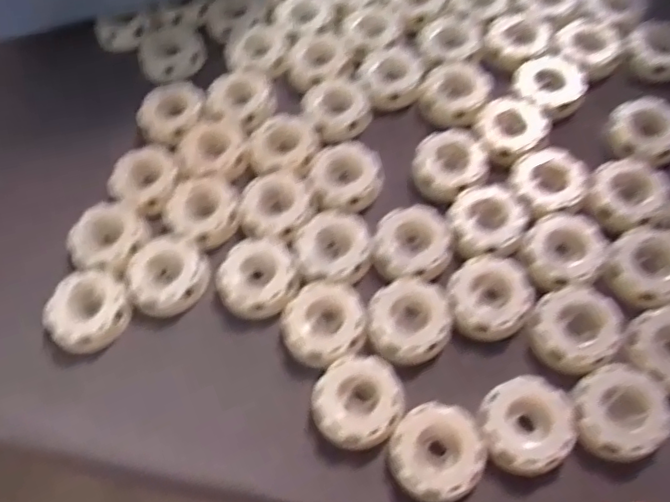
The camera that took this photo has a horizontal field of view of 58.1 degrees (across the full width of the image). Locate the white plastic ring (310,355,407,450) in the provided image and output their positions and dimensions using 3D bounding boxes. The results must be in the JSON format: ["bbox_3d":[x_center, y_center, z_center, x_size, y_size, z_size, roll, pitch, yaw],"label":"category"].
[{"bbox_3d":[0.017,0.114,0.461,0.067,0.017,0.067,-2,59,3],"label":"white plastic ring"}]

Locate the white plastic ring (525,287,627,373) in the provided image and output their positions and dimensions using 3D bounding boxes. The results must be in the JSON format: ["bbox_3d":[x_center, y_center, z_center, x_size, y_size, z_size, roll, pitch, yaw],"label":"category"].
[{"bbox_3d":[0.193,0.060,0.480,0.070,0.025,0.064,-2,59,3],"label":"white plastic ring"}]

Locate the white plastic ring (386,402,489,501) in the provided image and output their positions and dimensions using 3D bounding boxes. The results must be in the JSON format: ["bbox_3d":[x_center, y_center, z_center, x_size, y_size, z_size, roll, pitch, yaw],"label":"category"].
[{"bbox_3d":[0.075,0.147,0.441,0.068,0.020,0.066,-2,59,3],"label":"white plastic ring"}]

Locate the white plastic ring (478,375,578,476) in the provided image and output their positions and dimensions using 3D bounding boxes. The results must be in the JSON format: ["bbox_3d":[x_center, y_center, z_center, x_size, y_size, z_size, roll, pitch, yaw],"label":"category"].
[{"bbox_3d":[0.142,0.129,0.447,0.069,0.022,0.063,-2,59,3],"label":"white plastic ring"}]

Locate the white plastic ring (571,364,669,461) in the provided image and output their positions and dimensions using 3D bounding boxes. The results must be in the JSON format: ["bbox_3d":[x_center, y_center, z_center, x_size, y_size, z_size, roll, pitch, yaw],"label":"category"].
[{"bbox_3d":[0.213,0.119,0.448,0.066,0.024,0.070,-2,59,3],"label":"white plastic ring"}]

